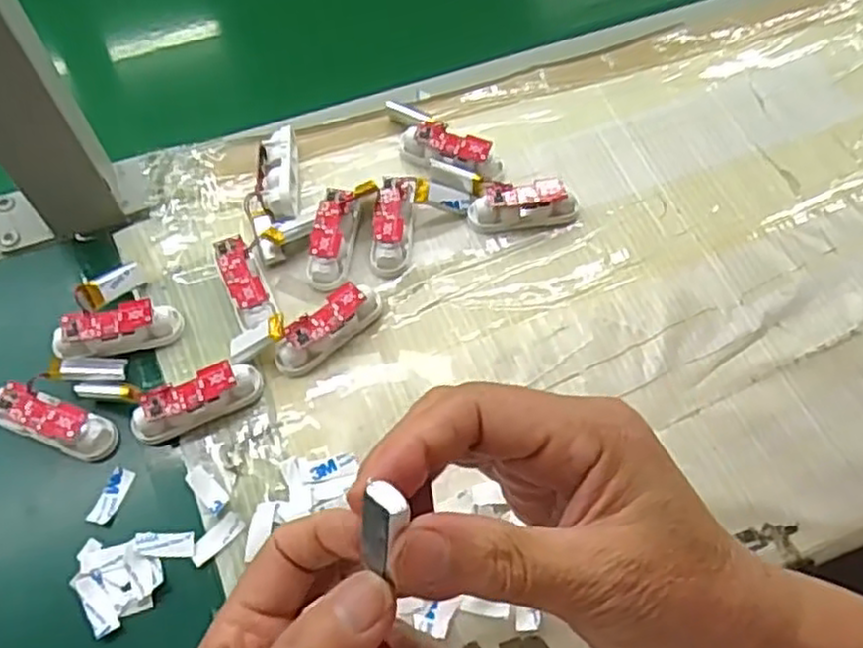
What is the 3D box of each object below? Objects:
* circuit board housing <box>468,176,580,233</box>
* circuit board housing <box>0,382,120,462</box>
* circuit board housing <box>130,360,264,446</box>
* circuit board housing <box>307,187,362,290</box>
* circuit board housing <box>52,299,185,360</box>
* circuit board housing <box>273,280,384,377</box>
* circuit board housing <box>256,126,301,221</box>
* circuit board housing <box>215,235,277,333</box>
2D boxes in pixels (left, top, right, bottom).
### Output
[{"bbox_3d":[0.053,-0.068,0.409,0.061,0.018,0.024,-10,63,-7],"label":"circuit board housing"},{"bbox_3d":[-0.178,0.046,0.345,0.058,0.016,0.020,25,63,-4],"label":"circuit board housing"},{"bbox_3d":[-0.115,0.036,0.352,0.063,0.019,0.017,-25,66,-14],"label":"circuit board housing"},{"bbox_3d":[-0.053,-0.047,0.395,0.020,0.022,0.053,9,62,3],"label":"circuit board housing"},{"bbox_3d":[-0.159,0.003,0.369,0.060,0.019,0.019,-11,63,-8],"label":"circuit board housing"},{"bbox_3d":[-0.052,0.002,0.372,0.061,0.019,0.018,-39,70,-20],"label":"circuit board housing"},{"bbox_3d":[-0.087,-0.085,0.412,0.022,0.024,0.060,-2,62,-3],"label":"circuit board housing"},{"bbox_3d":[-0.098,-0.020,0.382,0.019,0.020,0.053,-21,65,-12],"label":"circuit board housing"}]

